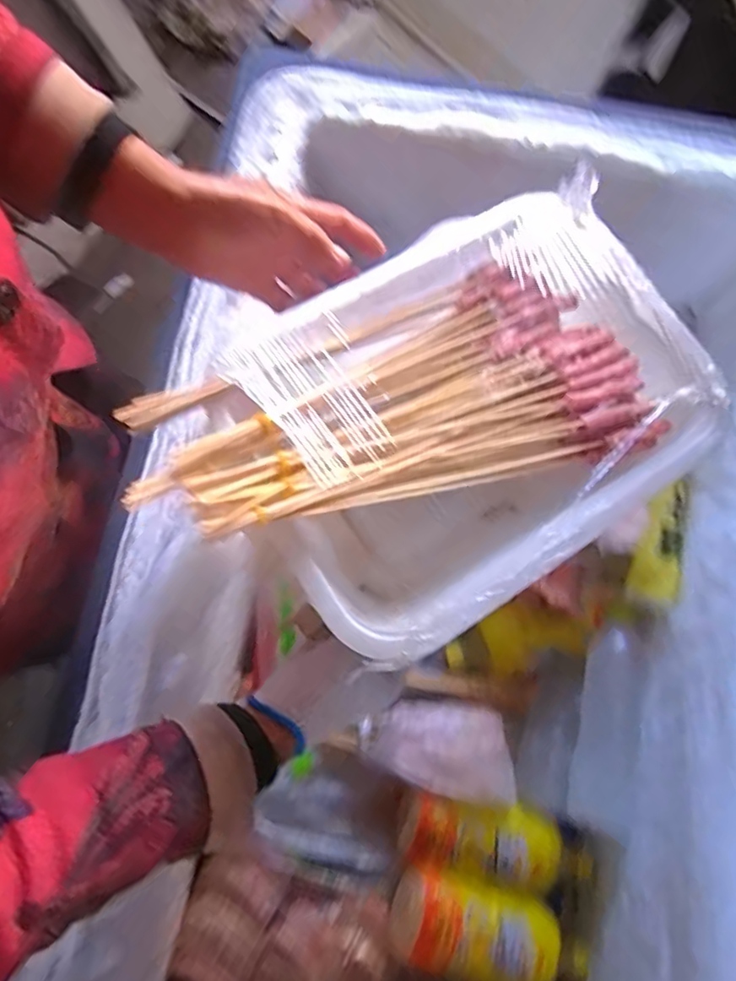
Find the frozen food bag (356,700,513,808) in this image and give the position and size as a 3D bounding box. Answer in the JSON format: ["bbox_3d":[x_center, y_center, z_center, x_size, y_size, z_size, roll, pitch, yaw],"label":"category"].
[{"bbox_3d":[0.080,0.298,0.692,0.177,0.022,0.100,5,60,6],"label":"frozen food bag"}]

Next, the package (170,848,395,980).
[{"bbox_3d":[-0.101,0.528,0.674,0.245,0.058,0.178,18,79,5],"label":"package"}]

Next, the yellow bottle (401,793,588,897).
[{"bbox_3d":[0.148,0.409,0.692,0.230,0.057,0.093,14,79,4],"label":"yellow bottle"}]

